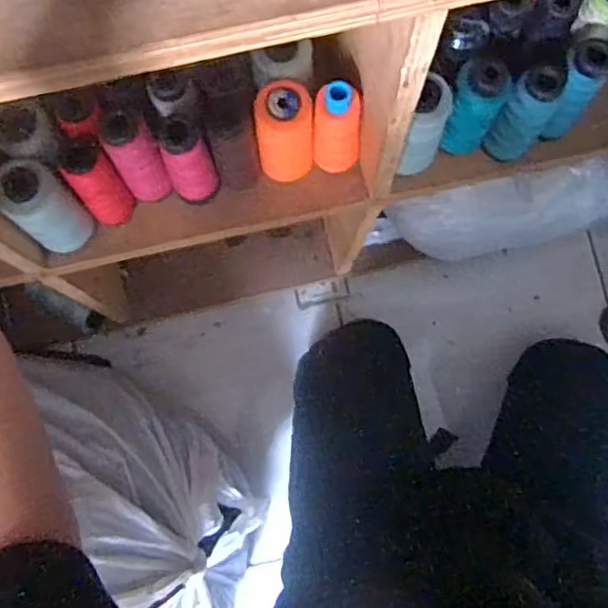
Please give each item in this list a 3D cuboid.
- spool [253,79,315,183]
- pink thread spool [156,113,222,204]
[{"bbox_3d":[-0.017,-0.158,0.589,0.051,0.117,0.046,-8,79,-1],"label":"spool"},{"bbox_3d":[-0.106,-0.133,0.590,0.041,0.110,0.044,0,79,0],"label":"pink thread spool"}]

